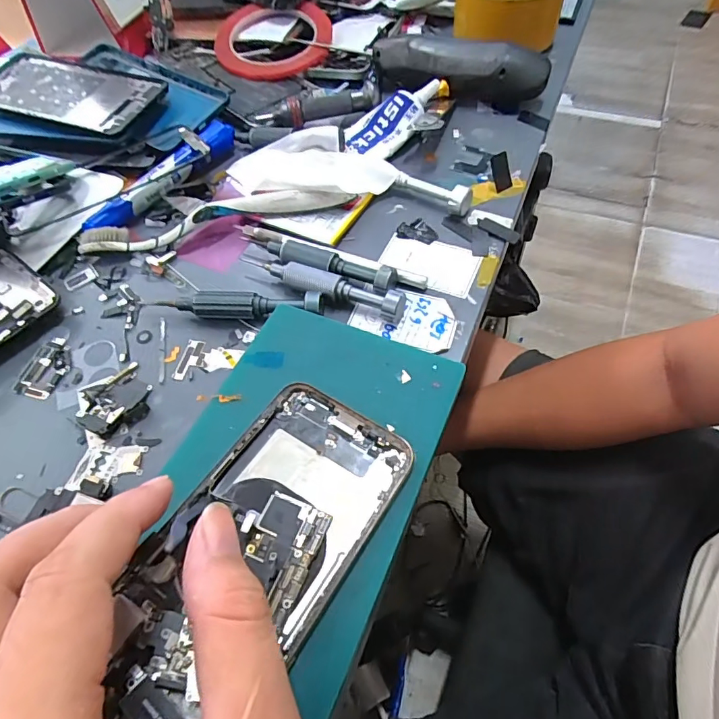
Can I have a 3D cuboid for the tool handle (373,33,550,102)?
[{"bbox_3d":[0.080,-0.240,0.390,0.141,0.040,0.024,19,58,13],"label":"tool handle"}]

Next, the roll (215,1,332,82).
[{"bbox_3d":[-0.082,-0.293,0.438,0.107,0.013,0.103,-2,67,4],"label":"roll"}]

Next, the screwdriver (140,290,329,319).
[{"bbox_3d":[-0.075,-0.031,0.273,0.108,0.019,0.014,3,55,6],"label":"screwdriver"}]

